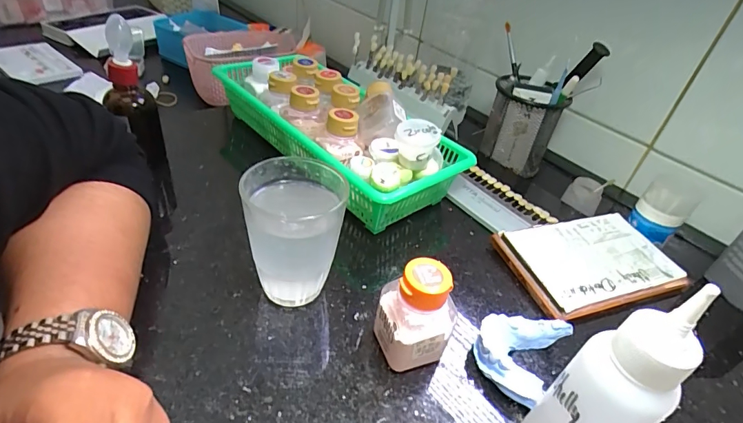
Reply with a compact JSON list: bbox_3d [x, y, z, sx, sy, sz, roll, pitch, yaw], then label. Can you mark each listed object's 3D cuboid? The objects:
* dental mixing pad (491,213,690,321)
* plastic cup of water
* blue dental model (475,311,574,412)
[{"bbox_3d":[0.196,0.044,0.368,0.146,0.017,0.095,-7,42,-20],"label":"dental mixing pad"},{"bbox_3d":[-0.053,0.018,0.291,0.063,0.095,0.065,6,39,-5],"label":"plastic cup of water"},{"bbox_3d":[0.101,0.094,0.286,0.052,0.017,0.068,27,42,21],"label":"blue dental model"}]

